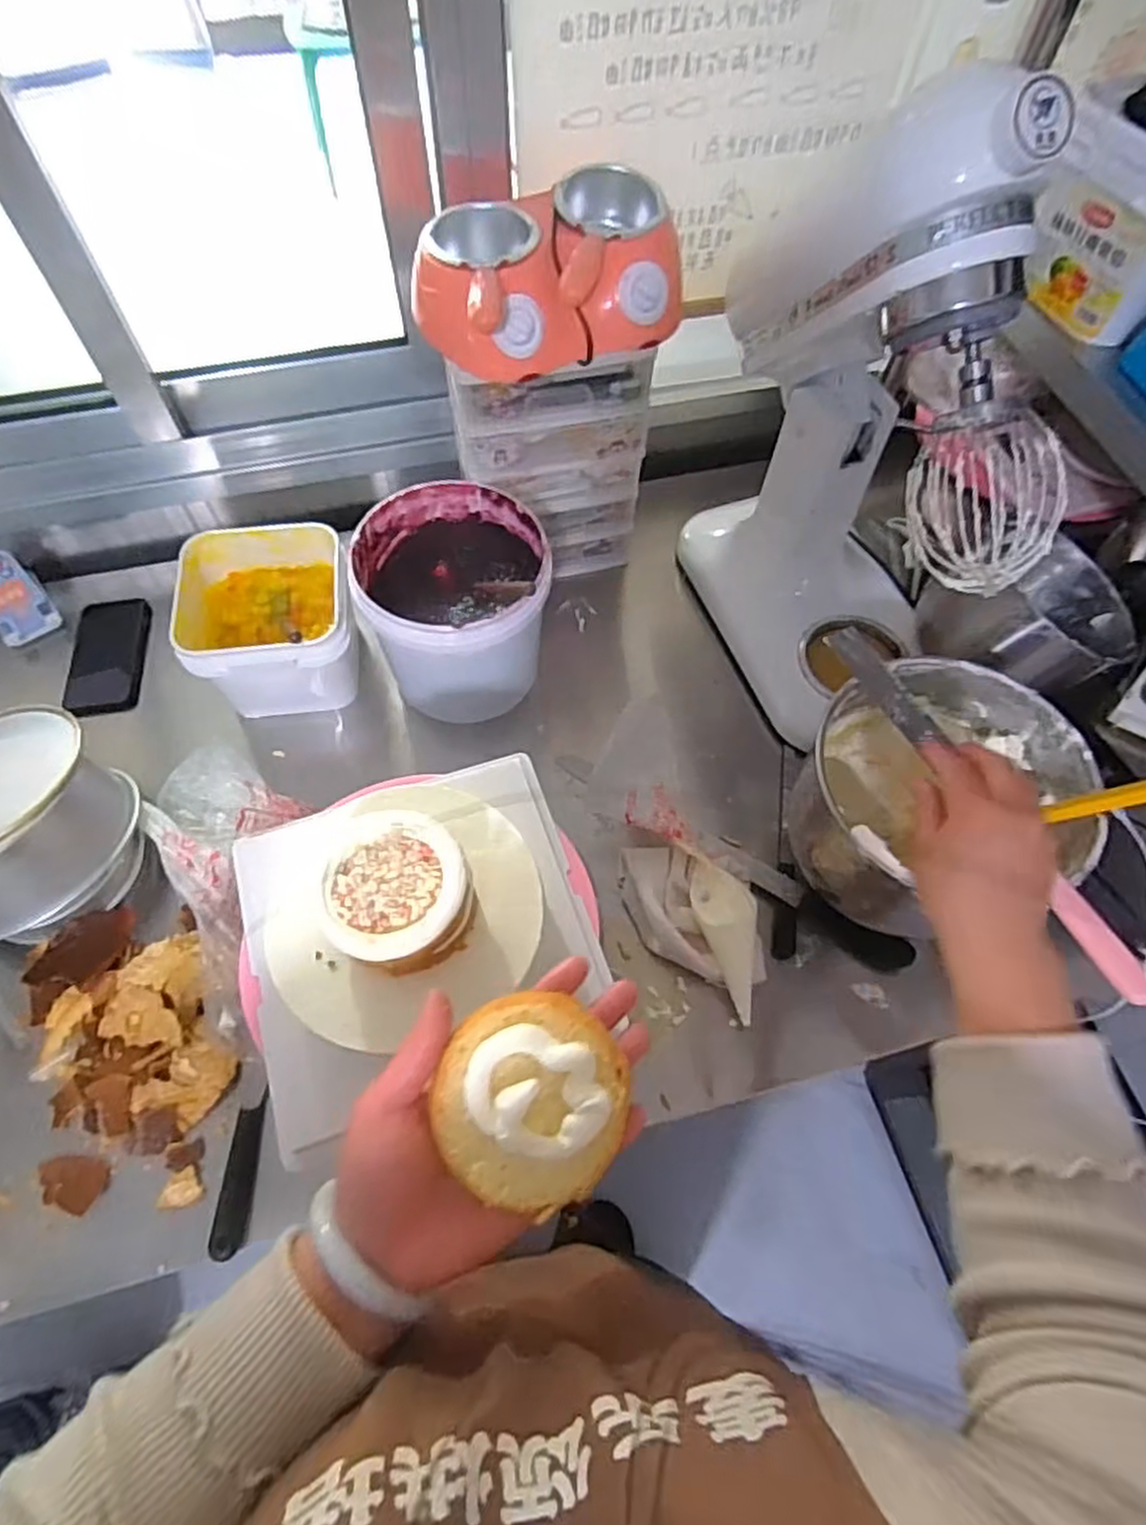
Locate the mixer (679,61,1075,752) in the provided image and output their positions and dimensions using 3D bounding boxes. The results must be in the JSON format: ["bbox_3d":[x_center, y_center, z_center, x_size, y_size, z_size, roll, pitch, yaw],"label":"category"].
[{"bbox_3d":[0.280,-0.312,0.706,0.196,0.489,0.386,-17,64,-11],"label":"mixer"}]

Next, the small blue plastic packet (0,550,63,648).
[{"bbox_3d":[-0.653,-0.190,0.843,0.015,0.099,0.069,7,43,36],"label":"small blue plastic packet"}]

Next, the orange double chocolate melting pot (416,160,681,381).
[{"bbox_3d":[-0.019,-0.435,0.653,0.228,0.086,0.152,-26,66,-15],"label":"orange double chocolate melting pot"}]

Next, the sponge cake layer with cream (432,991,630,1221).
[{"bbox_3d":[-0.019,0.164,0.353,0.087,0.021,0.088,4,62,0],"label":"sponge cake layer with cream"}]

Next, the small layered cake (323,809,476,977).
[{"bbox_3d":[-0.122,0.090,0.500,0.097,0.061,0.102,-41,71,-20],"label":"small layered cake"}]

